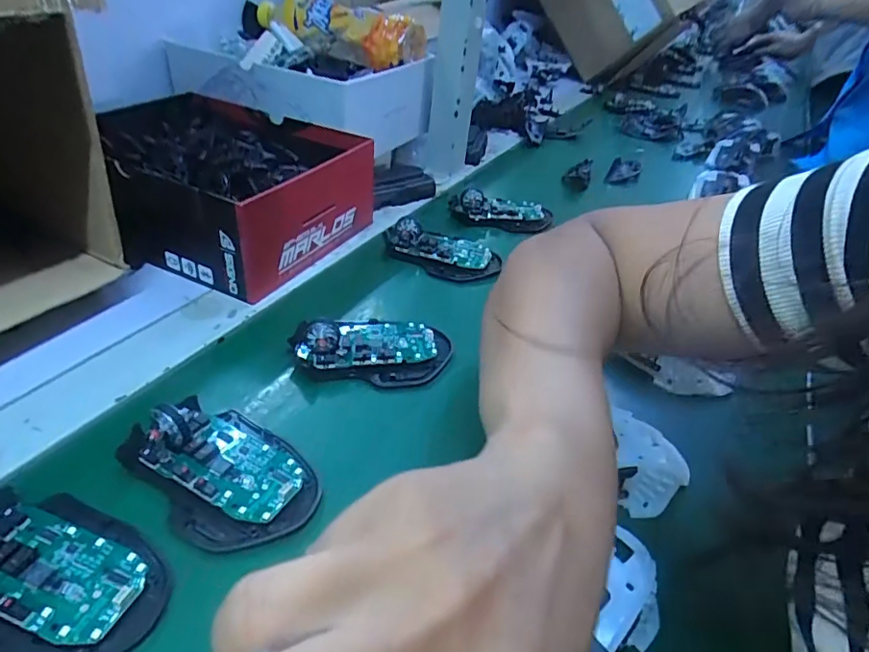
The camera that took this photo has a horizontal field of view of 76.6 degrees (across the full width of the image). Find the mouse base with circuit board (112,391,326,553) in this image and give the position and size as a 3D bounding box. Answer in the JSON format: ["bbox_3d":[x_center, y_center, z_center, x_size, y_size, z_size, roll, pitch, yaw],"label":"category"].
[{"bbox_3d":[-0.119,0.074,0.310,0.110,0.029,0.072,30,41,28],"label":"mouse base with circuit board"}]

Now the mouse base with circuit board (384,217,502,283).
[{"bbox_3d":[0.006,-0.076,0.529,0.113,0.027,0.064,11,35,5],"label":"mouse base with circuit board"}]

